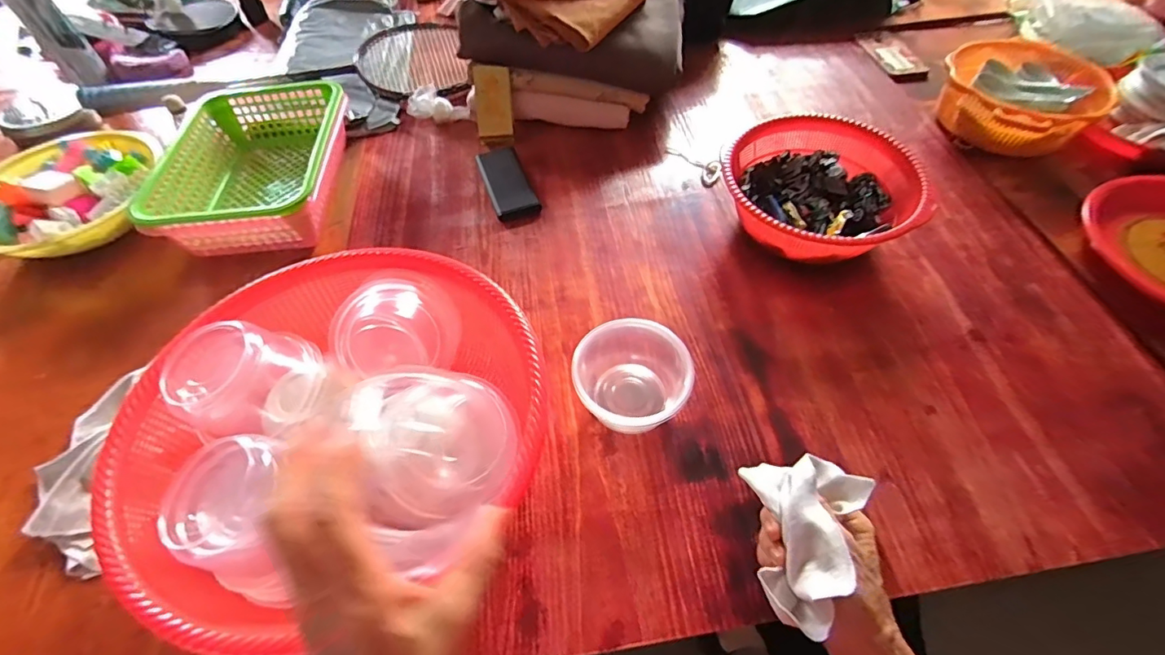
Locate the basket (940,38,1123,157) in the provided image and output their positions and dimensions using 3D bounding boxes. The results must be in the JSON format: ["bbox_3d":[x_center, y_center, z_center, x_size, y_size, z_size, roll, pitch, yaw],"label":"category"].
[{"bbox_3d":[0.642,-0.344,0.753,0.223,0.079,0.199,-33,60,-19],"label":"basket"}]

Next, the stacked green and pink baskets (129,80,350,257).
[{"bbox_3d":[-0.452,-0.232,0.722,0.228,0.091,0.310,-8,55,-3],"label":"stacked green and pink baskets"}]

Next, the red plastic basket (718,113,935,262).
[{"bbox_3d":[0.291,-0.165,0.641,0.219,0.091,0.227,-1,55,2],"label":"red plastic basket"}]

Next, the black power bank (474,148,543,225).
[{"bbox_3d":[-0.109,-0.210,0.737,0.061,0.015,0.154,-17,56,-10],"label":"black power bank"}]

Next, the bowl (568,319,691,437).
[{"bbox_3d":[0.053,0.051,0.516,0.114,0.075,0.124,22,59,17],"label":"bowl"}]

